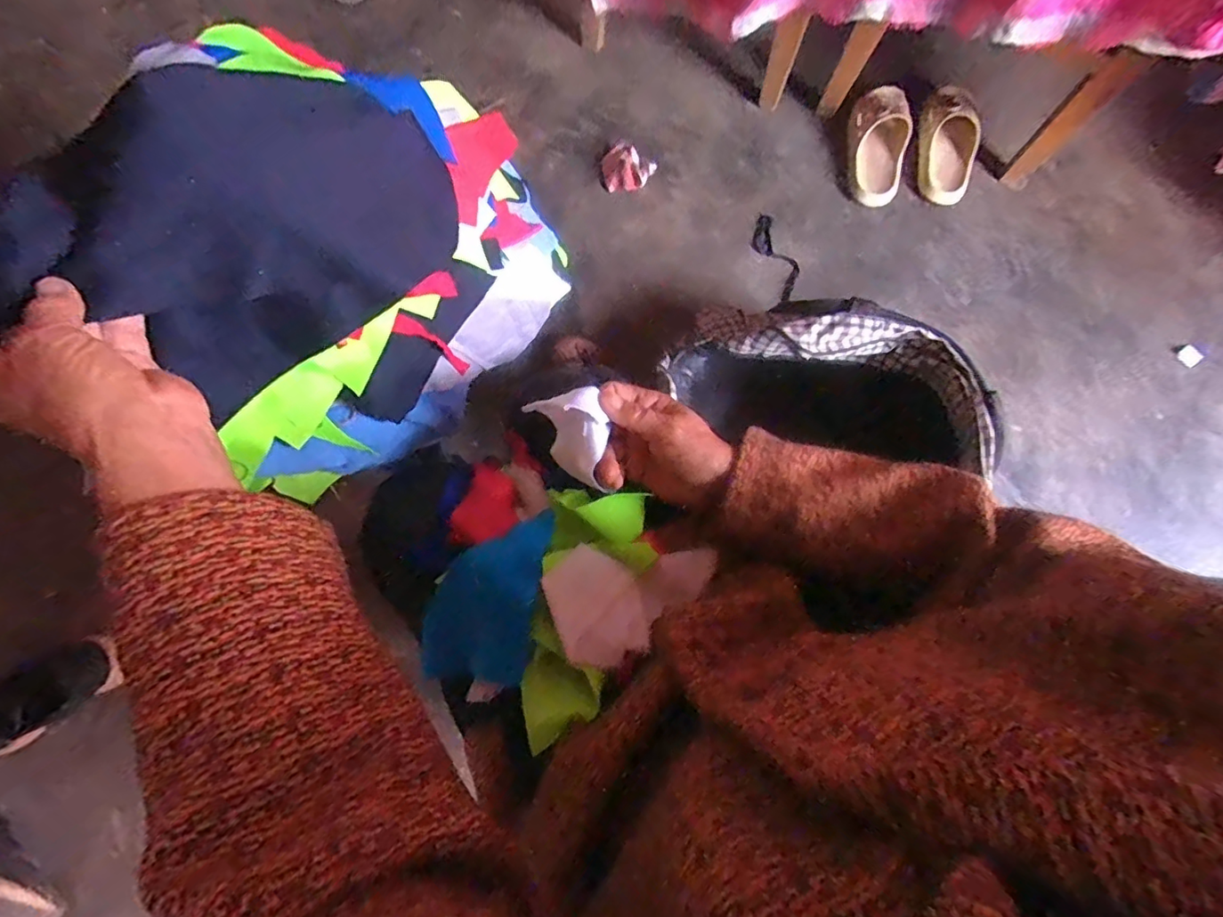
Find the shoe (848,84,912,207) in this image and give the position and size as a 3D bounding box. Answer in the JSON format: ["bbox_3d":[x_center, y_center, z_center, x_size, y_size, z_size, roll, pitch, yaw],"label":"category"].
[{"bbox_3d":[0.473,-0.555,0.983,0.097,0.055,0.199,1,92,-1],"label":"shoe"}]

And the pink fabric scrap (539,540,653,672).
[{"bbox_3d":[-0.010,0.105,0.397,0.063,0.018,0.082,-21,80,-5],"label":"pink fabric scrap"}]

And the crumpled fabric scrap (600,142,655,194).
[{"bbox_3d":[0.021,-0.513,0.980,0.091,0.028,0.083,0,79,-1],"label":"crumpled fabric scrap"}]

